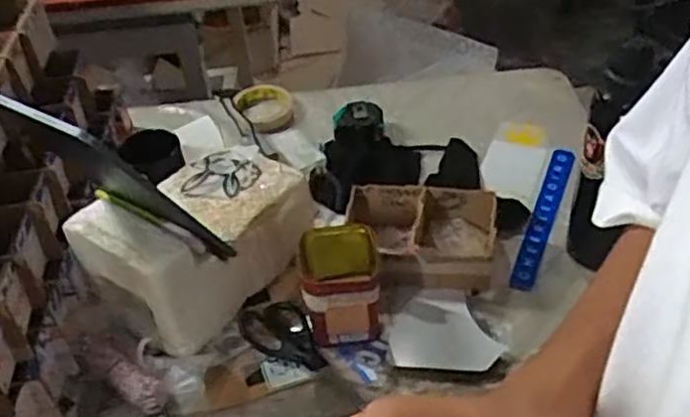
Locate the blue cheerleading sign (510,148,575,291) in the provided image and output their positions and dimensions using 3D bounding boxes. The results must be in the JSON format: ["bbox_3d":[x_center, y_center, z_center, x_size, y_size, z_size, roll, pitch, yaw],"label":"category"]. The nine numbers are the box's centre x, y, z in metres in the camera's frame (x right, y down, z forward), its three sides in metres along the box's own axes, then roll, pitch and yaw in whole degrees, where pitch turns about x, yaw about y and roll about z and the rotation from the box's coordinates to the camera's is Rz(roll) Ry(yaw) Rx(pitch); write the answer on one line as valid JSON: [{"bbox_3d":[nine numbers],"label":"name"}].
[{"bbox_3d":[0.251,0.005,0.878,0.032,0.007,0.264,13,46,20],"label":"blue cheerleading sign"}]

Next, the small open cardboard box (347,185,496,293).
[{"bbox_3d":[0.091,0.033,0.836,0.173,0.062,0.119,1,43,8],"label":"small open cardboard box"}]

